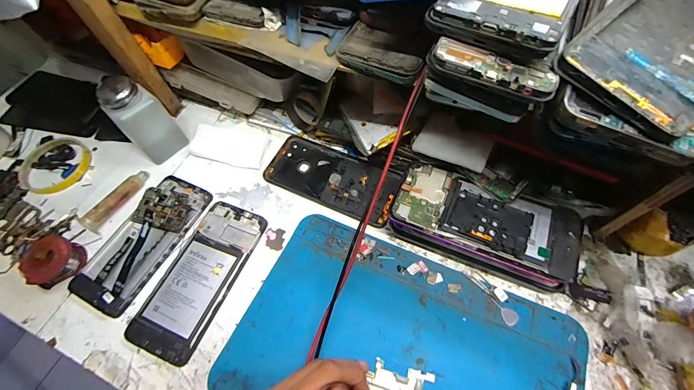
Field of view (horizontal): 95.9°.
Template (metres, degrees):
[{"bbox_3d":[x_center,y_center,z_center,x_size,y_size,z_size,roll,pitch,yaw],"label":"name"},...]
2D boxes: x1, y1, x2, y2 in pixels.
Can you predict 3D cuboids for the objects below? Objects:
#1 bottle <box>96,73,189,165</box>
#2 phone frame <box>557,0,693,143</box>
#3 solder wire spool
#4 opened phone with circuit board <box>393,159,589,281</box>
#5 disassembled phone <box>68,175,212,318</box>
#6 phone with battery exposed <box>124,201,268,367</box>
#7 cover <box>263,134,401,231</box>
[{"bbox_3d":[-0.252,-0.095,0.389,0.045,0.101,0.056,40,70,23],"label":"bottle"},{"bbox_3d":[0.197,-0.101,0.179,0.153,0.014,0.076,-37,64,-16],"label":"phone frame"},{"bbox_3d":[-0.317,0.070,0.337,0.040,0.032,0.047,37,69,22],"label":"solder wire spool"},{"bbox_3d":[0.127,0.020,0.291,0.162,0.009,0.069,21,64,16],"label":"opened phone with circuit board"},{"bbox_3d":[-0.227,0.045,0.344,0.075,0.028,0.157,20,63,15],"label":"disassembled phone"},{"bbox_3d":[-0.154,0.083,0.330,0.075,0.009,0.159,18,63,14],"label":"phone with battery exposed"},{"bbox_3d":[-0.018,-0.022,0.382,0.162,0.006,0.075,23,64,17],"label":"cover"}]

